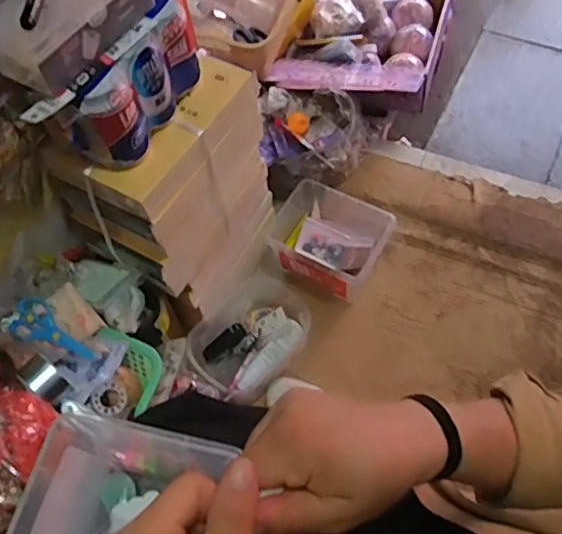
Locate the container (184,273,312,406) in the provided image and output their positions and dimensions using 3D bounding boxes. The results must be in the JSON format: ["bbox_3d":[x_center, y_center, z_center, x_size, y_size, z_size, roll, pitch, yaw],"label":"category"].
[{"bbox_3d":[-0.048,0.118,0.982,0.158,0.092,0.227,40,70,23],"label":"container"}]

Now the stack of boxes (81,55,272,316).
[{"bbox_3d":[-0.142,-0.098,0.889,0.157,0.372,0.284,33,68,20],"label":"stack of boxes"}]

